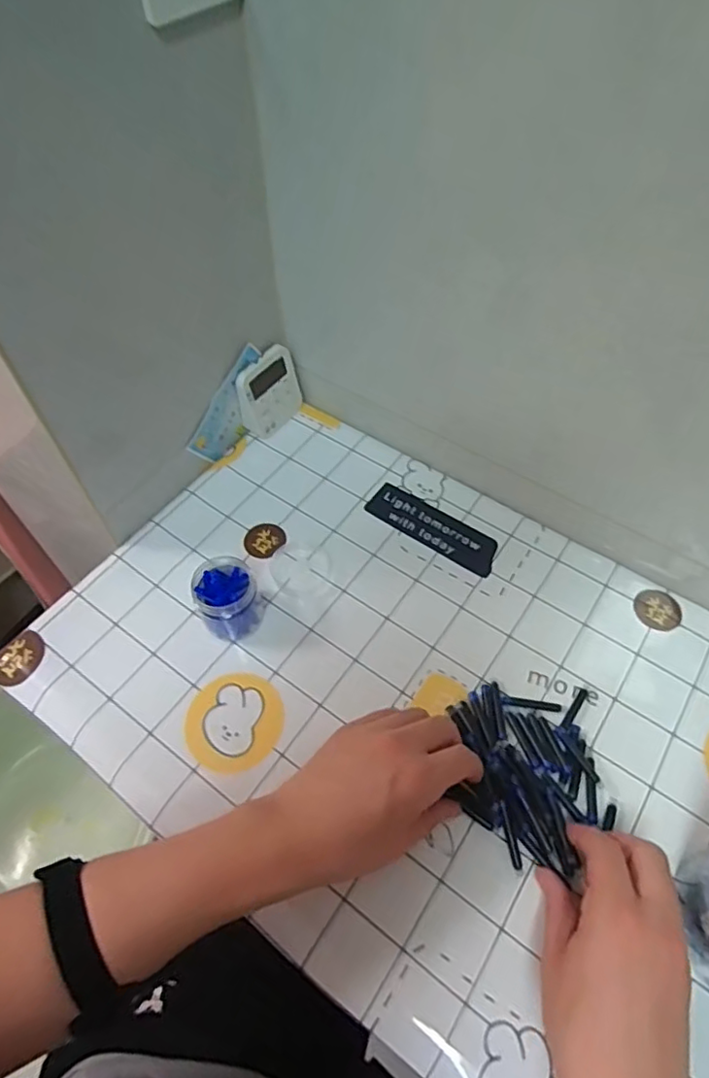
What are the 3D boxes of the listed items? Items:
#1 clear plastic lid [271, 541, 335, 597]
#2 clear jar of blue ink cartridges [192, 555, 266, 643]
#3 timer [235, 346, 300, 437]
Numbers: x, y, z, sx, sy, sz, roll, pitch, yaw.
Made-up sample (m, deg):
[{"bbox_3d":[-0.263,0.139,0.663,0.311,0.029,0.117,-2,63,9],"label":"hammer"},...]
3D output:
[{"bbox_3d":[-0.049,0.027,0.557,0.057,0.004,0.054,1,56,-1],"label":"clear plastic lid"},{"bbox_3d":[-0.106,0.050,0.504,0.051,0.053,0.053,1,56,-1],"label":"clear jar of blue ink cartridges"},{"bbox_3d":[-0.090,-0.157,0.632,0.017,0.080,0.078,23,58,32],"label":"timer"}]

